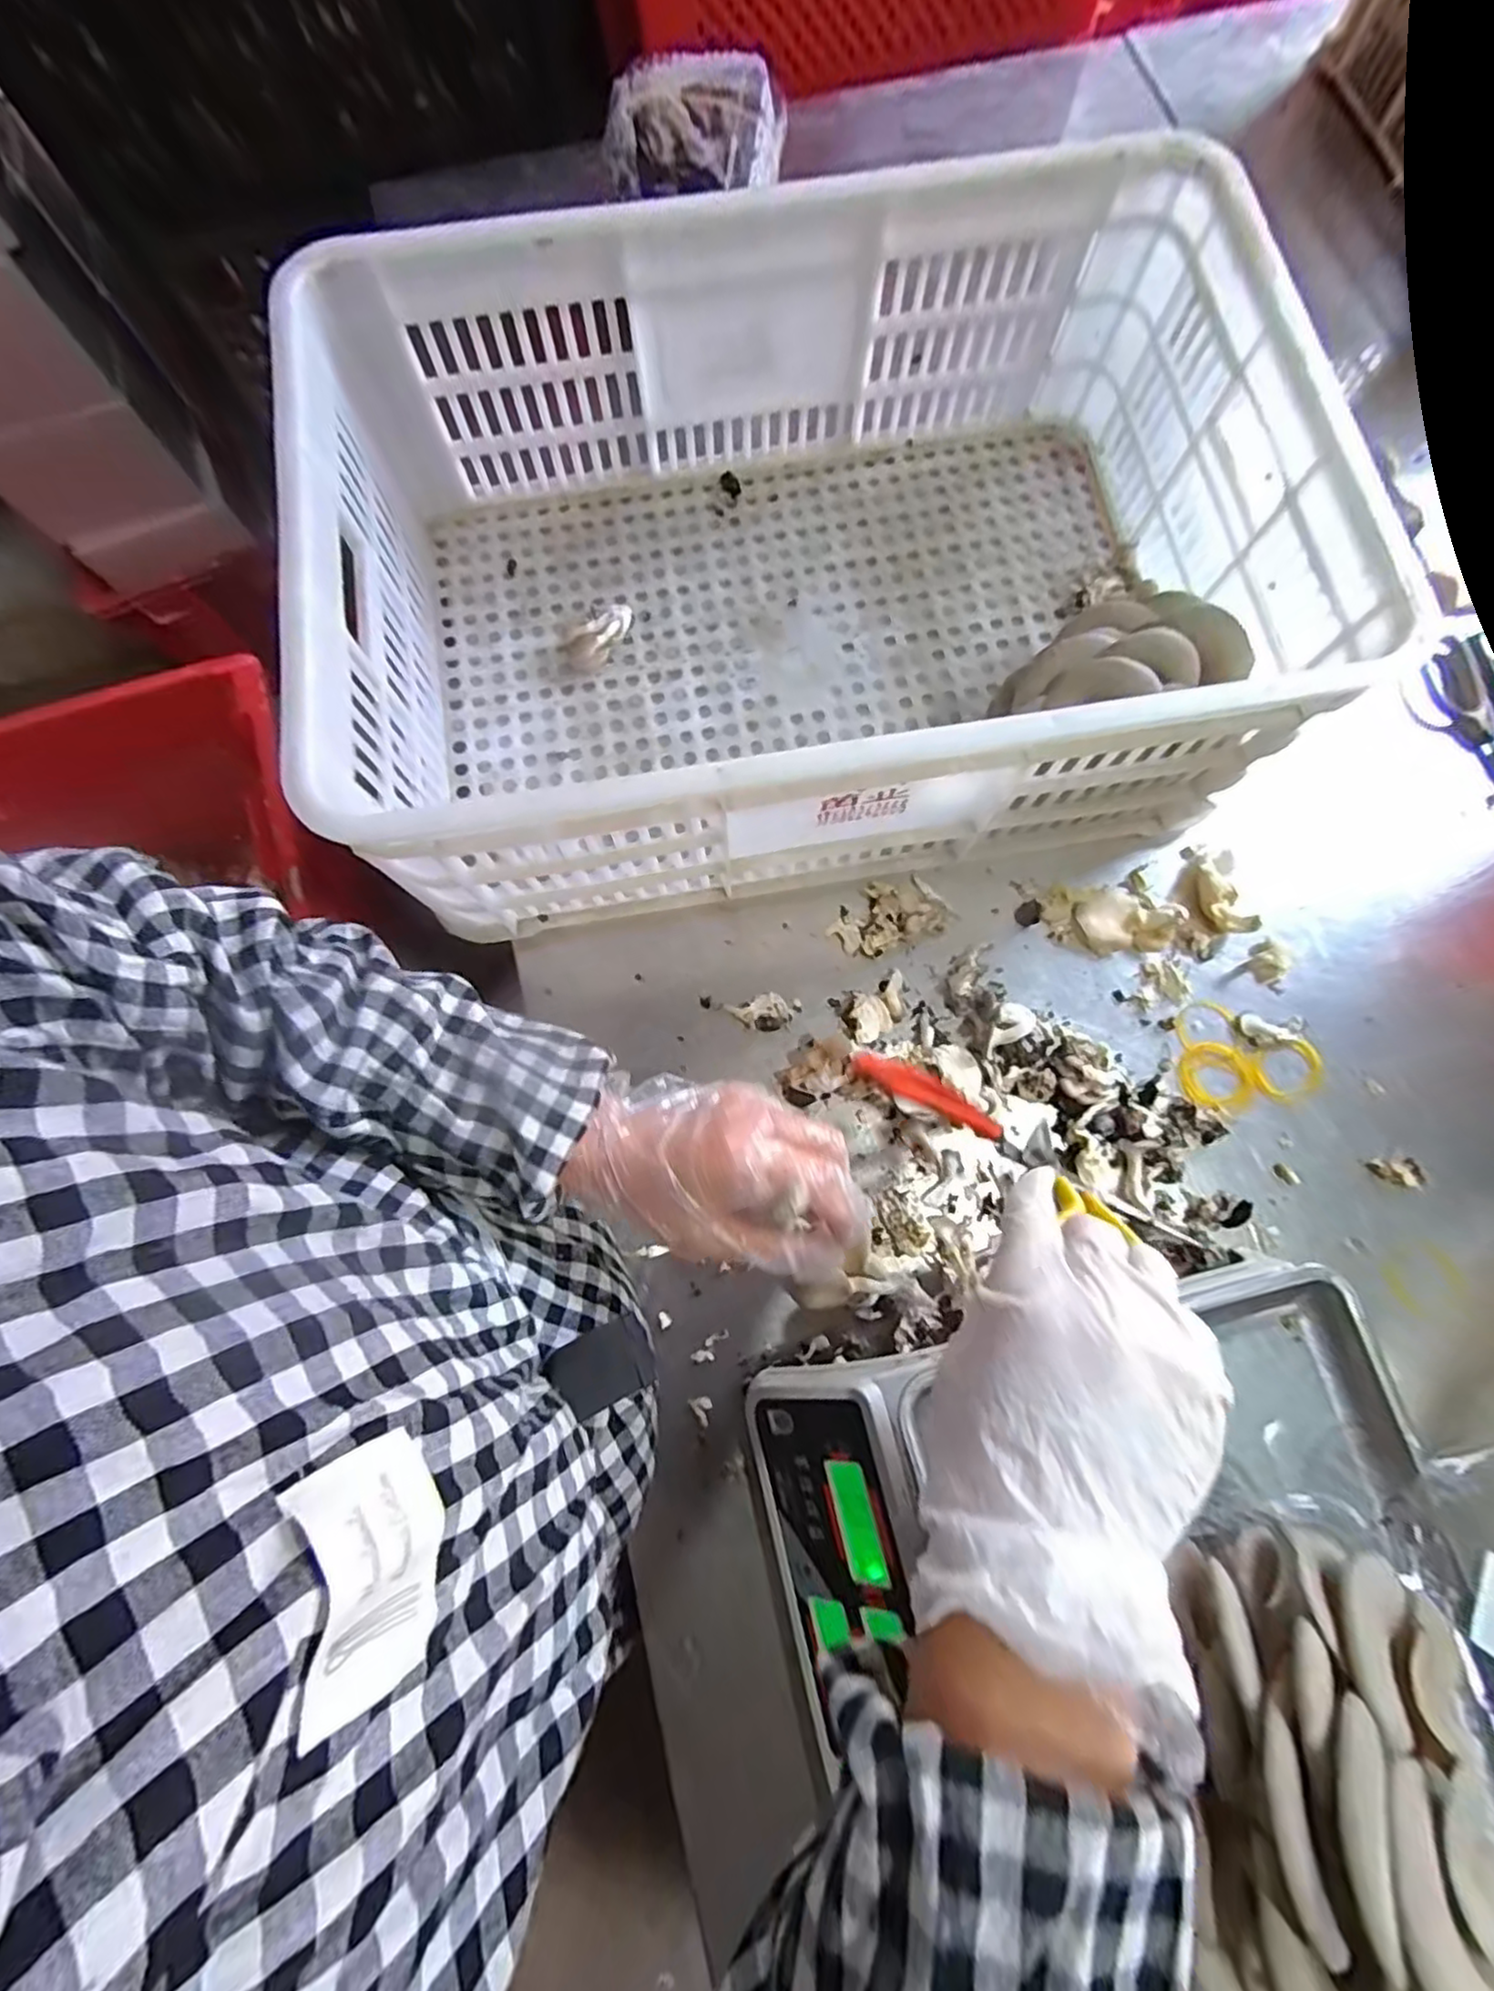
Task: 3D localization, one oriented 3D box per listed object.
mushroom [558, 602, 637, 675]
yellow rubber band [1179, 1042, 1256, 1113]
[{"bbox_3d":[-0.117,-0.282,0.539,0.060,0.025,0.038,-23,80,-5],"label":"mushroom"},{"bbox_3d":[0.330,0.059,0.478,0.049,0.005,0.051,0,79,-1],"label":"yellow rubber band"}]

